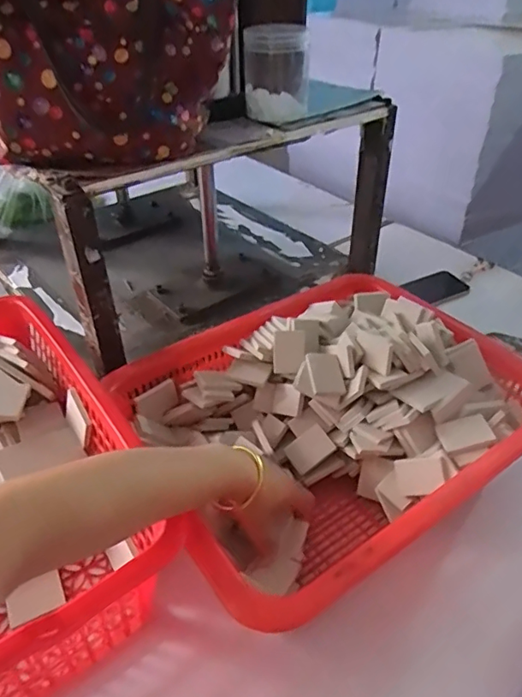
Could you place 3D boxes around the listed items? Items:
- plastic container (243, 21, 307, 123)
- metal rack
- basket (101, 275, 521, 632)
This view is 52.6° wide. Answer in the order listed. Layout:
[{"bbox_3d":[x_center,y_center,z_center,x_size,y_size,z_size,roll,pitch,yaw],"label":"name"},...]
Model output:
[{"bbox_3d":[0.020,-0.345,0.670,0.081,0.106,0.061,1,38,2],"label":"plastic container"},{"bbox_3d":[-0.119,-0.231,0.847,0.507,0.292,0.415,-28,46,-30],"label":"metal rack"},{"bbox_3d":[0.090,0.086,0.636,0.443,0.169,0.354,-24,44,-26],"label":"basket"}]

